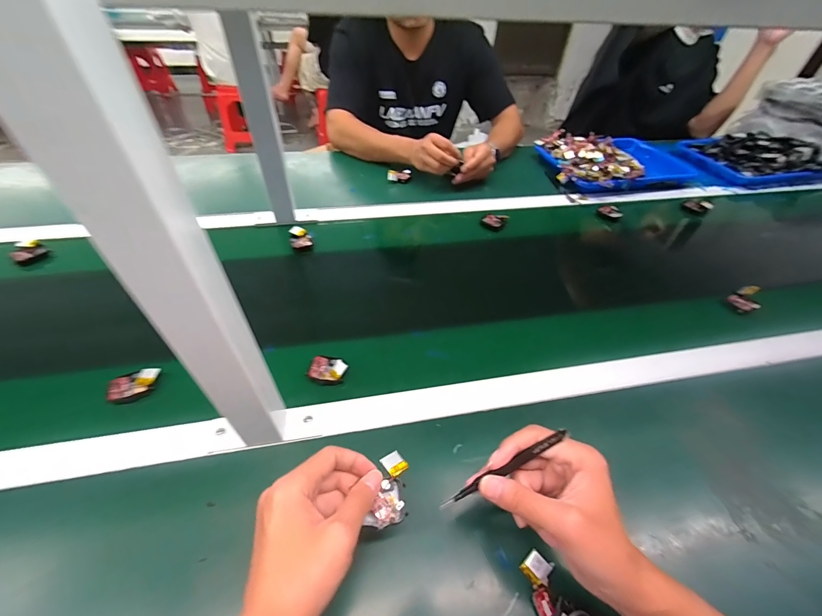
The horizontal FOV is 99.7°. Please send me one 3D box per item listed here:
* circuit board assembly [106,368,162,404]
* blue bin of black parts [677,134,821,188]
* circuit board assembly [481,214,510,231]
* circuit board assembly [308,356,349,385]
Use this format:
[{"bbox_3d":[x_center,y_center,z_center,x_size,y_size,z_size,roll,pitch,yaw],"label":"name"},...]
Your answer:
[{"bbox_3d":[-0.335,0.094,0.419,0.056,0.012,0.036,-10,66,-10],"label":"circuit board assembly"},{"bbox_3d":[0.939,-0.408,0.944,0.331,0.058,0.225,-6,46,-8],"label":"blue bin of black parts"},{"bbox_3d":[0.174,-0.179,0.713,0.040,0.016,0.053,28,51,24],"label":"circuit board assembly"},{"bbox_3d":[-0.106,0.079,0.447,0.050,0.018,0.036,4,45,2],"label":"circuit board assembly"}]

